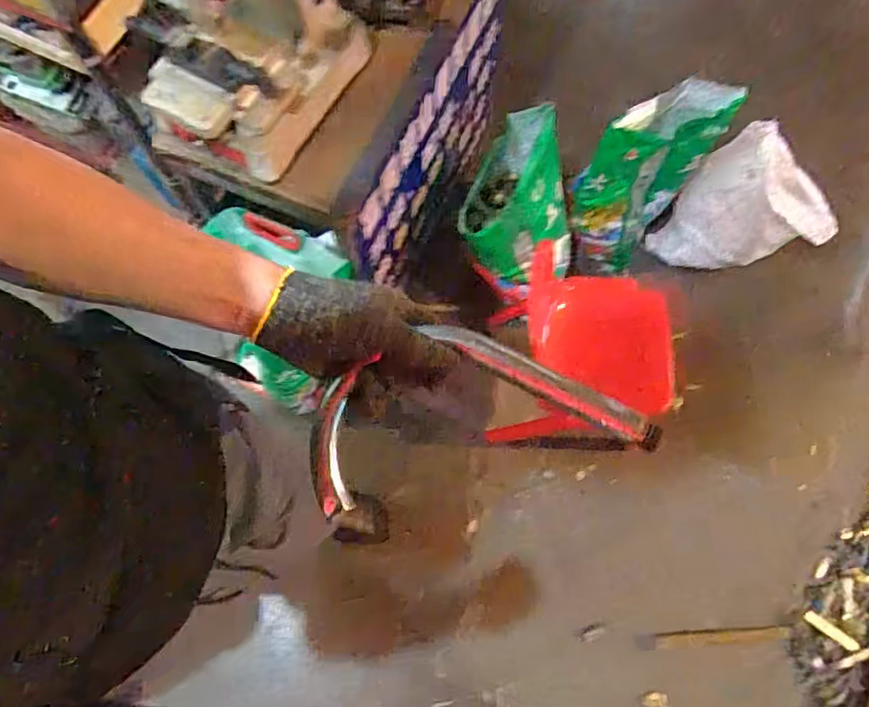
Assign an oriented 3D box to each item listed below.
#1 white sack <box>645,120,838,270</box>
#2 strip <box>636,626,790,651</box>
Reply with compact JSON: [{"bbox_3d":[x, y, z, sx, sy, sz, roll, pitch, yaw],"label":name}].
[{"bbox_3d":[0.732,-0.317,1.391,0.310,0.363,0.164,33,75,8],"label":"white sack"},{"bbox_3d":[0.587,0.591,1.216,0.351,0.016,0.032,3,72,-13],"label":"strip"}]

